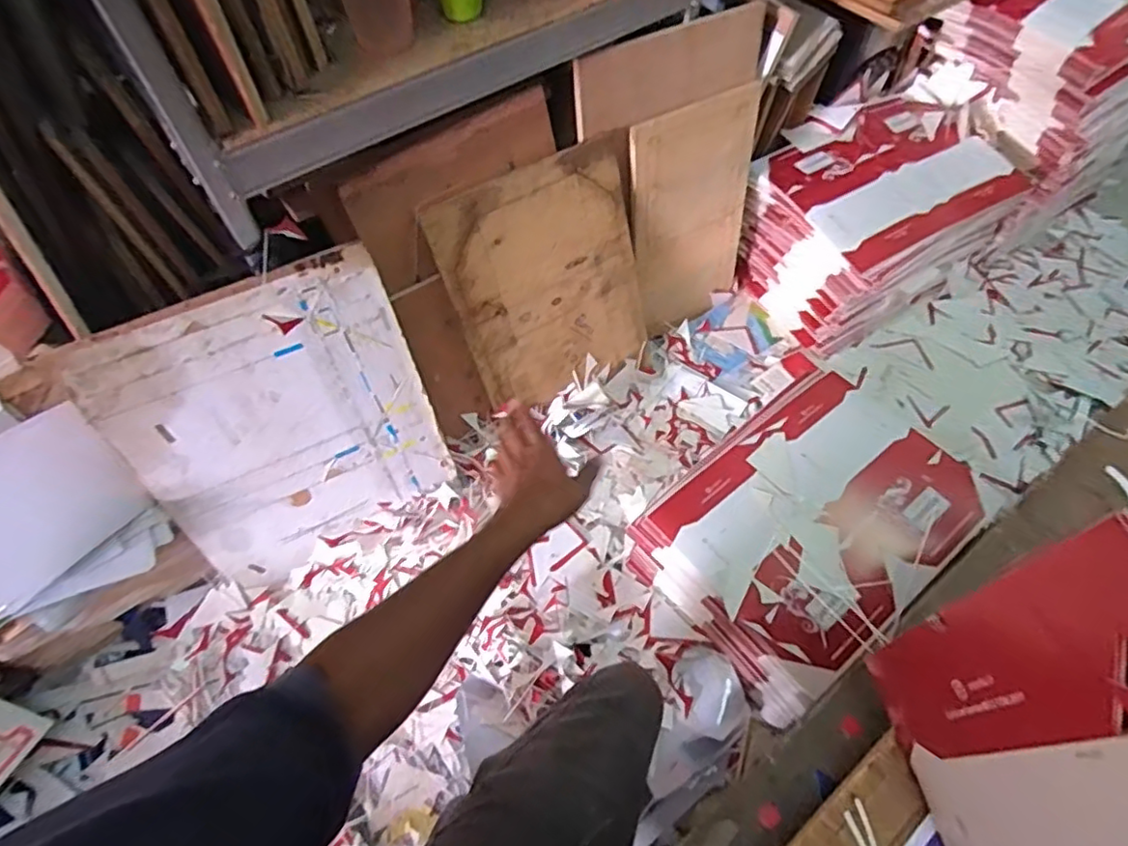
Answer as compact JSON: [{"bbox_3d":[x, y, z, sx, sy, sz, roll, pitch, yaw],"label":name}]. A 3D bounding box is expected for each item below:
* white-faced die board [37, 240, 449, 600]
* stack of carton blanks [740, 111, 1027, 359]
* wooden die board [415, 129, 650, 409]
[{"bbox_3d":[-0.470,0.014,1.070,0.475,0.520,0.025,-25,41,-11],"label":"white-faced die board"},{"bbox_3d":[0.763,-0.498,1.558,0.581,0.332,0.382,-29,62,-16],"label":"stack of carton blanks"},{"bbox_3d":[-0.021,-0.274,1.246,0.419,0.466,0.026,-28,40,-19],"label":"wooden die board"}]

